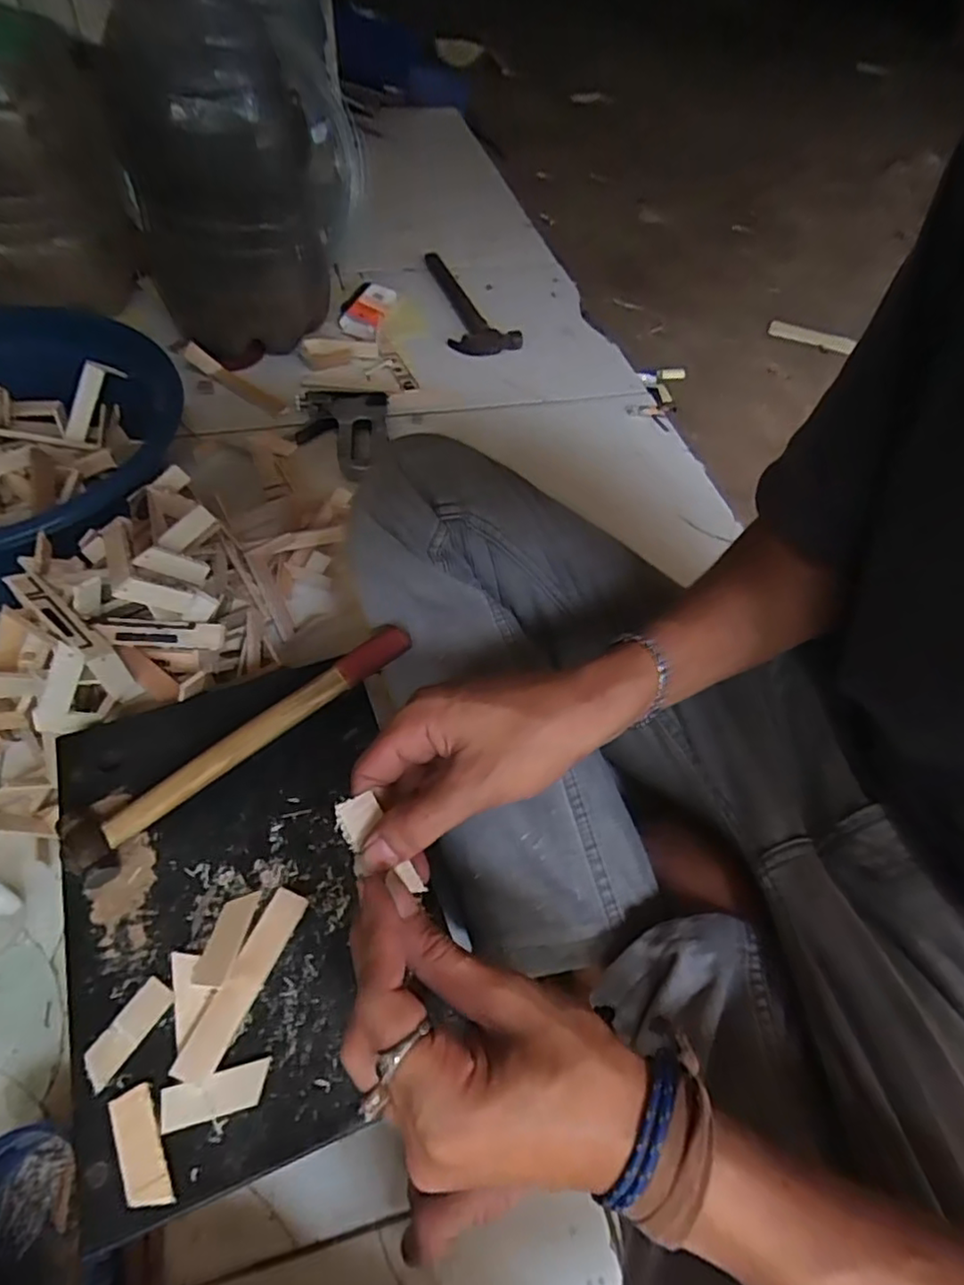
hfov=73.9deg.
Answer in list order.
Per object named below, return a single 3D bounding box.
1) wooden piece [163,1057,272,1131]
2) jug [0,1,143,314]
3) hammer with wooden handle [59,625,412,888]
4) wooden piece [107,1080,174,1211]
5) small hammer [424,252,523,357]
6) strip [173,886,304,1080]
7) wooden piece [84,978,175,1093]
[{"bbox_3d":[-0.135,0.228,0.323,0.051,0.007,0.019,-10,56,-12],"label":"wooden piece"},{"bbox_3d":[-0.597,-0.595,0.801,0.236,0.290,0.236,-25,61,-21],"label":"jug"},{"bbox_3d":[-0.148,0.064,0.418,0.238,0.041,0.044,-32,63,-24],"label":"hammer with wooden handle"},{"bbox_3d":[-0.165,0.243,0.309,0.021,0.004,0.051,-23,60,-19],"label":"wooden piece"},{"bbox_3d":[-0.018,-0.551,1.039,0.111,0.028,0.291,-8,56,-10],"label":"small hammer"},{"bbox_3d":[-0.129,0.184,0.351,0.021,0.004,0.098,28,54,-1],"label":"strip"},{"bbox_3d":[-0.187,0.204,0.337,0.021,0.004,0.049,28,57,15],"label":"wooden piece"}]

